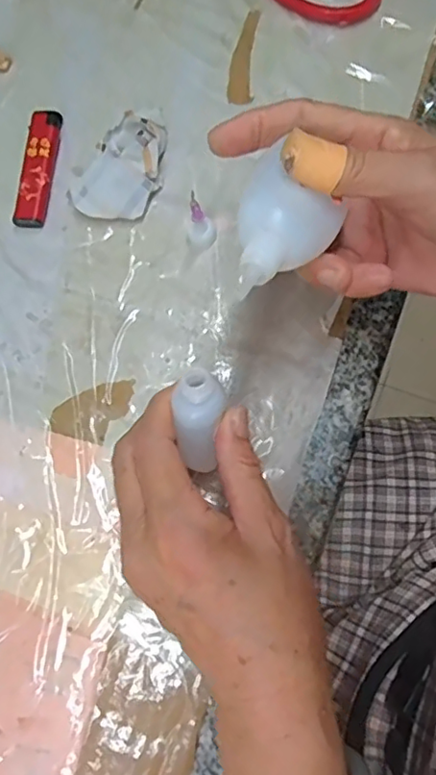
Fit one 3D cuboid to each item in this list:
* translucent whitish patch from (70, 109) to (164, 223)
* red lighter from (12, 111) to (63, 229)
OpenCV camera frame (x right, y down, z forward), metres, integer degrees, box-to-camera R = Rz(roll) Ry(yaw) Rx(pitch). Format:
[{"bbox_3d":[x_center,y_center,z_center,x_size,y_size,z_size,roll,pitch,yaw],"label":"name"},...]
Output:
[{"bbox_3d":[-0.056,-0.134,0.342,0.045,0.020,0.072,24,77,6],"label":"translucent whitish patch"},{"bbox_3d":[-0.111,-0.136,0.353,0.019,0.010,0.078,3,75,3],"label":"red lighter"}]

